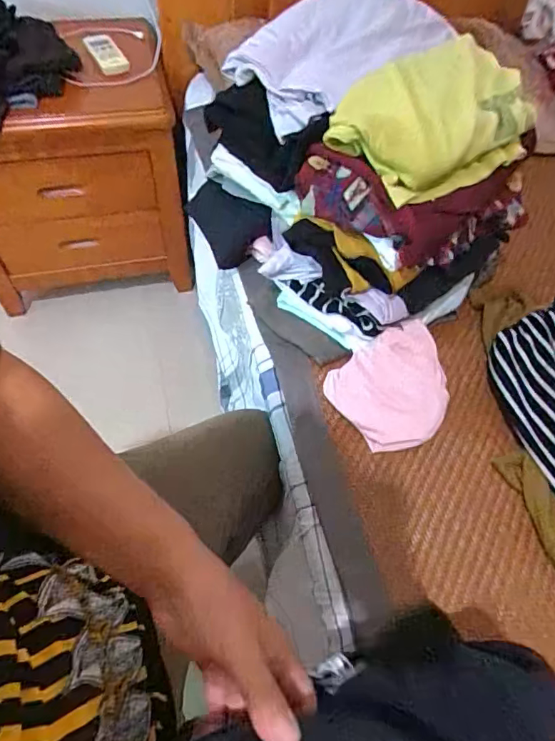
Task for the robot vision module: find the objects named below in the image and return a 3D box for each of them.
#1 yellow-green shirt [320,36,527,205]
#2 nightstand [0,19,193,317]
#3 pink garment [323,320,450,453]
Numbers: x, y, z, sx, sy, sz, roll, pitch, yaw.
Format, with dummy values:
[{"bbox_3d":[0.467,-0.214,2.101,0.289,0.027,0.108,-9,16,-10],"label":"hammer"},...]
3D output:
[{"bbox_3d":[0.161,-0.254,0.502,0.200,0.066,0.130,-30,65,-20],"label":"yellow-green shirt"},{"bbox_3d":[-0.484,-0.468,1.162,0.510,0.496,0.367,-3,58,-6],"label":"nightstand"},{"bbox_3d":[0.137,0.026,0.575,0.128,0.079,0.121,-24,63,-18],"label":"pink garment"}]

